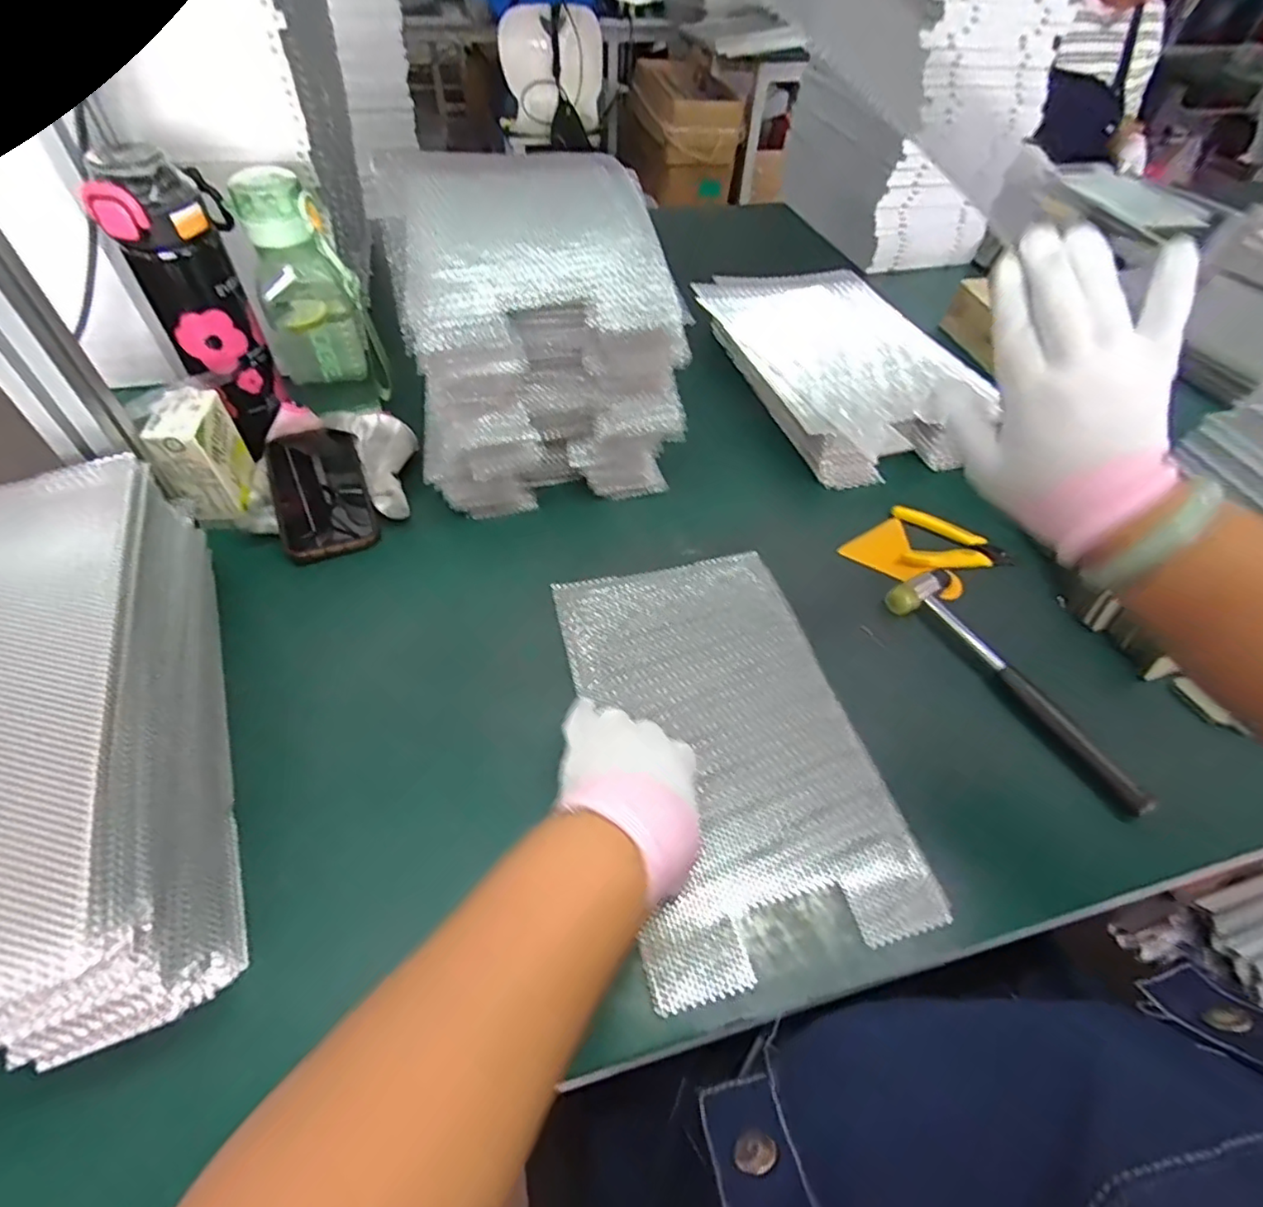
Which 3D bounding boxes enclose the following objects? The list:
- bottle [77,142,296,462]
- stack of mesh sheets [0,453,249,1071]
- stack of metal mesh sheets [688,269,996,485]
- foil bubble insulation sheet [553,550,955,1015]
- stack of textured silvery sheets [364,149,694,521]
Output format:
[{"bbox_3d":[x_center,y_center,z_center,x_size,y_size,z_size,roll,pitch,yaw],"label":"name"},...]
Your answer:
[{"bbox_3d":[-0.372,-0.260,0.537,0.085,0.221,0.071,-23,56,-20],"label":"bottle"},{"bbox_3d":[-0.391,0.092,0.373,0.225,0.124,0.359,-17,54,-16],"label":"stack of mesh sheets"},{"bbox_3d":[0.236,-0.295,0.728,0.238,0.068,0.372,-14,54,-14],"label":"stack of metal mesh sheets"},{"bbox_3d":[0.068,0.091,0.465,0.195,0.013,0.327,-11,53,-12],"label":"foil bubble insulation sheet"},{"bbox_3d":[-0.082,-0.247,0.582,0.241,0.240,0.275,-3,52,-5],"label":"stack of textured silvery sheets"}]

